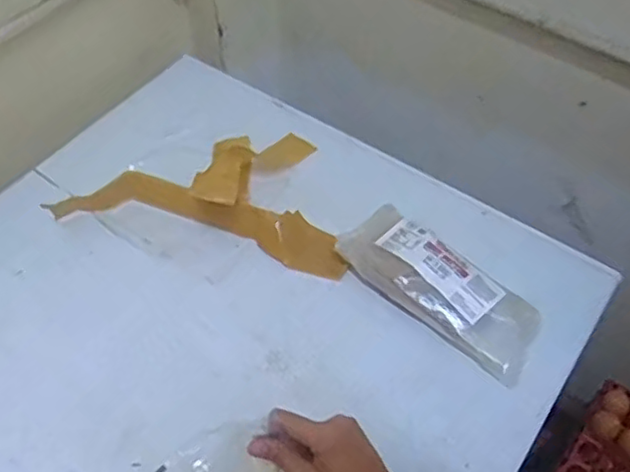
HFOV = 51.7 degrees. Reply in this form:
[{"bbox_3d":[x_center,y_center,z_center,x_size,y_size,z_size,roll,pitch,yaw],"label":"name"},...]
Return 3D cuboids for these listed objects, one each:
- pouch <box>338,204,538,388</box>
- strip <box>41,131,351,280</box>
[{"bbox_3d":[0.136,0.049,0.690,0.221,0.033,0.090,36,60,23],"label":"pouch"},{"bbox_3d":[-0.106,-0.080,0.771,0.320,0.098,0.192,12,53,7],"label":"strip"}]

